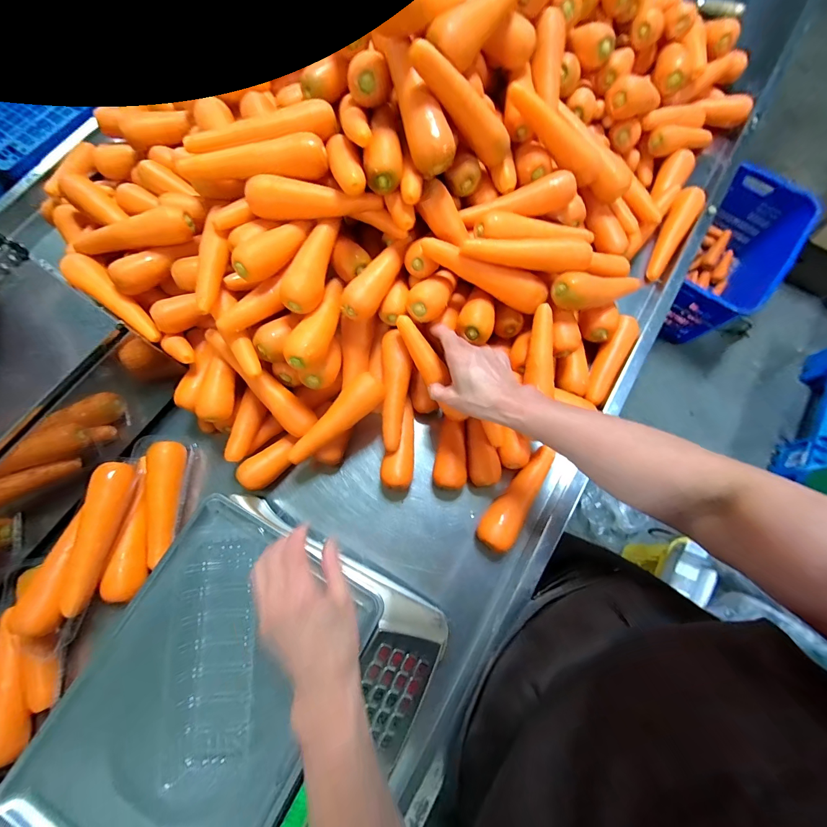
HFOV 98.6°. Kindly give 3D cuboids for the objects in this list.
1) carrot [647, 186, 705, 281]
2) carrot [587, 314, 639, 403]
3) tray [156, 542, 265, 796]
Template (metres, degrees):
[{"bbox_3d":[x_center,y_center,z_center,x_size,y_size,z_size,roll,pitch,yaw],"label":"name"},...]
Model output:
[{"bbox_3d":[0.442,-0.302,0.609,0.048,0.033,0.164,22,97,7],"label":"carrot"},{"bbox_3d":[0.300,-0.084,0.536,0.039,0.028,0.148,31,76,9],"label":"carrot"},{"bbox_3d":[-0.209,0.249,0.376,0.090,0.028,0.213,-4,74,-1],"label":"tray"}]

